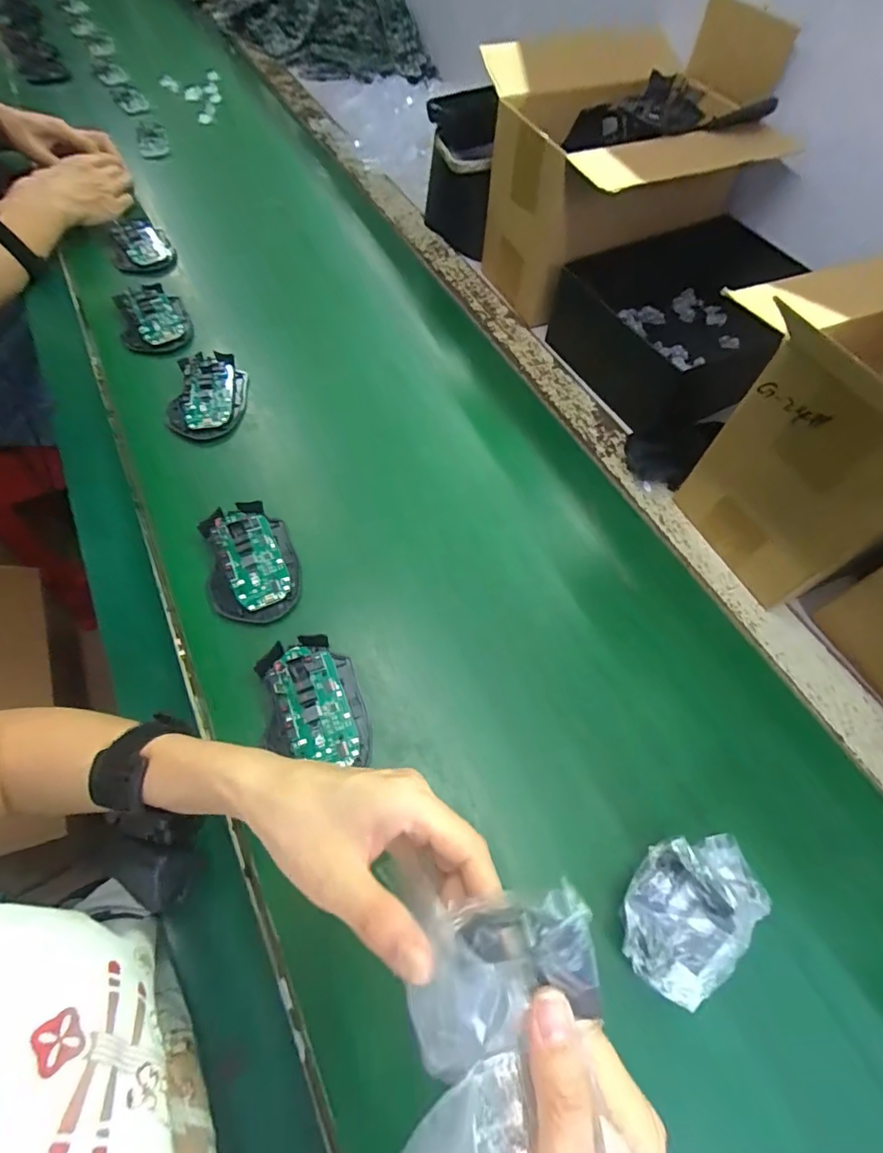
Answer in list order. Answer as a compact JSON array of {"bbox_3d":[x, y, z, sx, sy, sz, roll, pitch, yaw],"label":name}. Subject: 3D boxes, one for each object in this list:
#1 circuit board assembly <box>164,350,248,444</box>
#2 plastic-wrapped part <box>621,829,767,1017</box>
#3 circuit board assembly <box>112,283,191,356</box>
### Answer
[{"bbox_3d":[-0.246,-0.190,0.534,0.079,0.018,0.111,-1,64,2],"label":"circuit board assembly"},{"bbox_3d":[0.149,0.193,0.296,0.097,0.029,0.067,-40,69,-15],"label":"plastic-wrapped part"},{"bbox_3d":[-0.346,-0.308,0.607,0.076,0.019,0.136,-28,66,-10],"label":"circuit board assembly"}]

